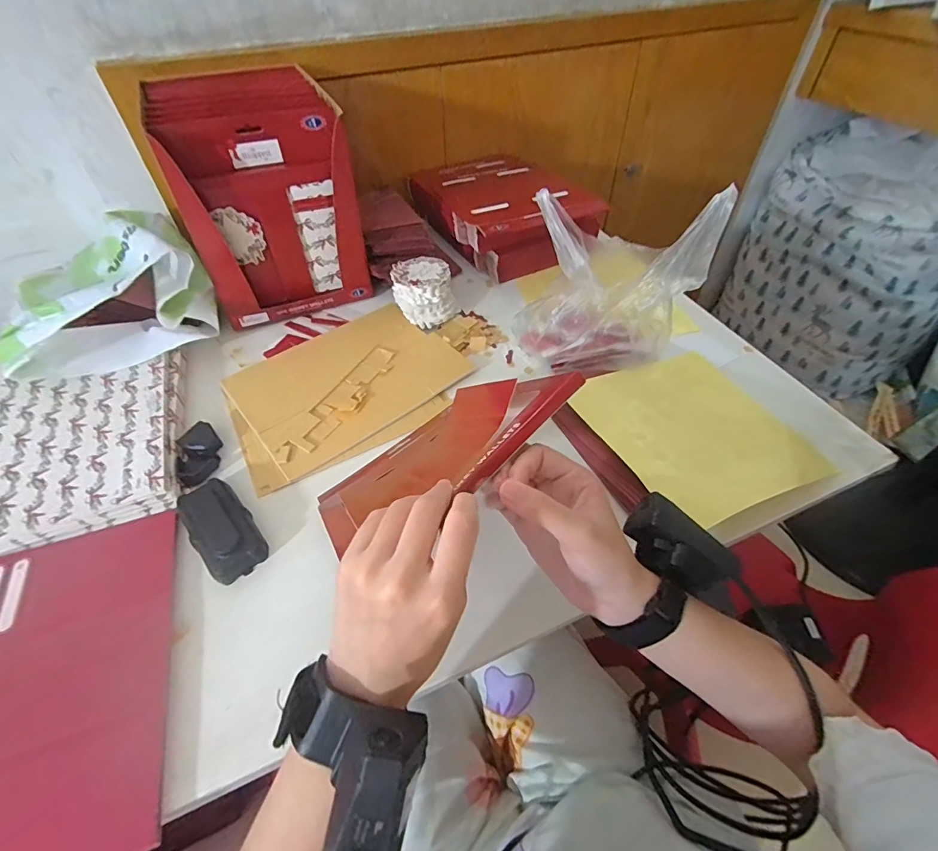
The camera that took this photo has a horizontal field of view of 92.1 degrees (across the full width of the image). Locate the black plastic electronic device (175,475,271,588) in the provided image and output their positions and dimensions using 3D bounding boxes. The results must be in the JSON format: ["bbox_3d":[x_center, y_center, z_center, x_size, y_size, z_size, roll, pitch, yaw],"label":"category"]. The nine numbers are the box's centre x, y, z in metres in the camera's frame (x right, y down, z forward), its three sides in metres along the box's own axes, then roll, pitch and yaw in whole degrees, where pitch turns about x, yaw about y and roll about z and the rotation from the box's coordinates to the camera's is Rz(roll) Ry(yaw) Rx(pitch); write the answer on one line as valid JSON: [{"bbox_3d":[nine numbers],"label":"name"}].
[{"bbox_3d":[-0.239,0.096,0.434,0.051,0.028,0.108,-34,56,-25],"label":"black plastic electronic device"}]

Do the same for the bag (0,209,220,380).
[{"bbox_3d":[-0.468,-0.183,0.586,0.225,0.097,0.237,-21,52,-16],"label":"bag"}]

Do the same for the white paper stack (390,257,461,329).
[{"bbox_3d":[-0.060,-0.183,0.630,0.088,0.069,0.071,-6,49,-4],"label":"white paper stack"}]

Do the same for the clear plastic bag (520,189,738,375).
[{"bbox_3d":[0.160,-0.164,0.530,0.190,0.190,0.116,26,55,22],"label":"clear plastic bag"}]

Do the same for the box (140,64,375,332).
[{"bbox_3d":[-0.255,-0.285,0.593,0.201,0.243,0.128,-18,51,-14],"label":"box"}]

